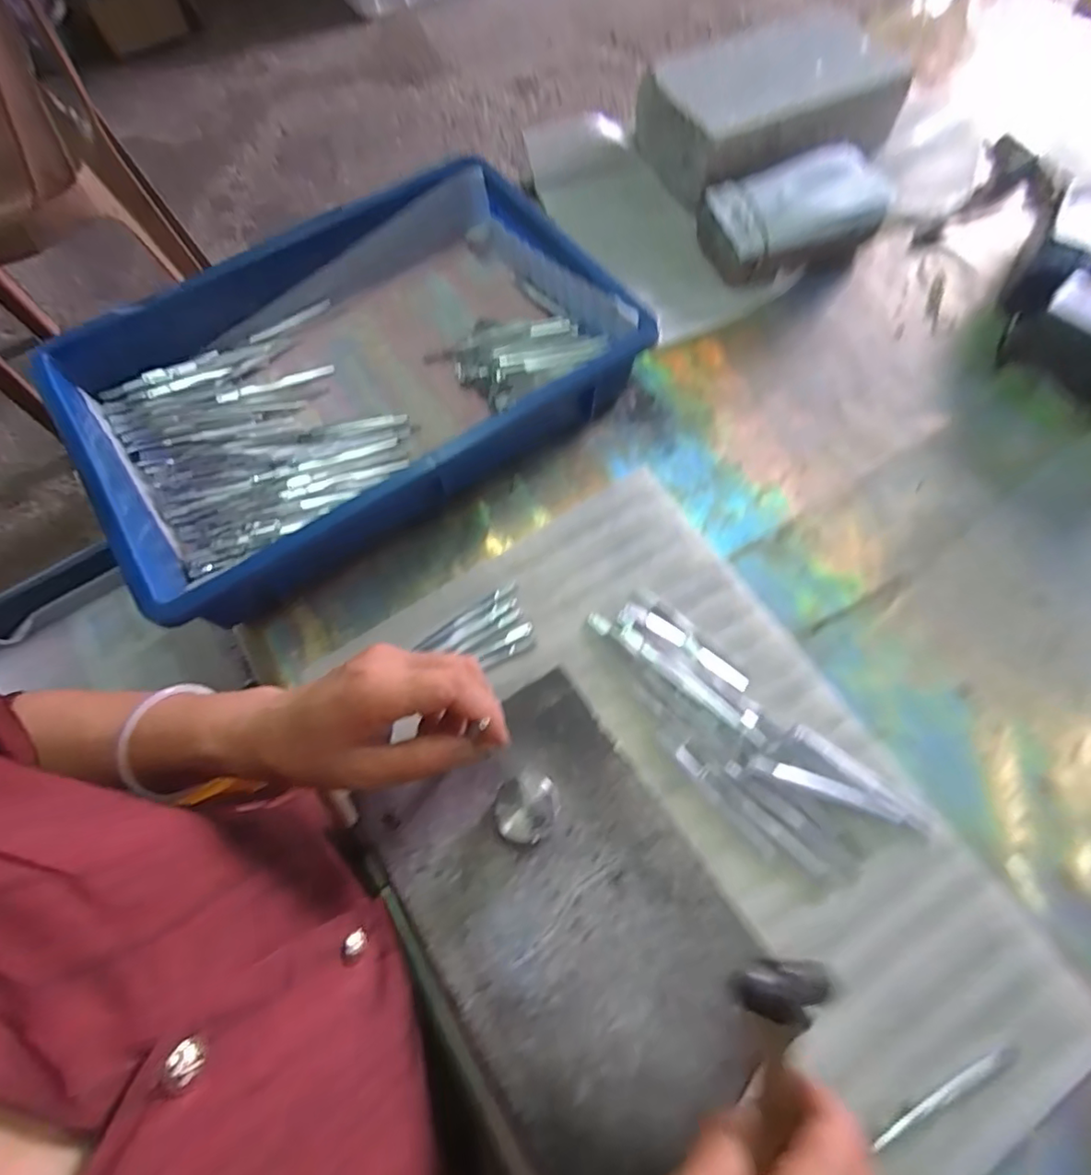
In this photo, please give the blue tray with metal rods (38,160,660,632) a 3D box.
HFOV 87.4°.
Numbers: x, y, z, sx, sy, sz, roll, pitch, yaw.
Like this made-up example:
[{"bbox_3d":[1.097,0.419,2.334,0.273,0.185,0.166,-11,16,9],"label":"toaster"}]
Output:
[{"bbox_3d":[-0.159,-0.180,0.482,0.413,0.075,0.281,-32,70,-12],"label":"blue tray with metal rods"}]

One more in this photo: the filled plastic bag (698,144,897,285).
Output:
[{"bbox_3d":[0.245,-0.369,0.569,0.173,0.056,0.100,-16,68,-6],"label":"filled plastic bag"}]

